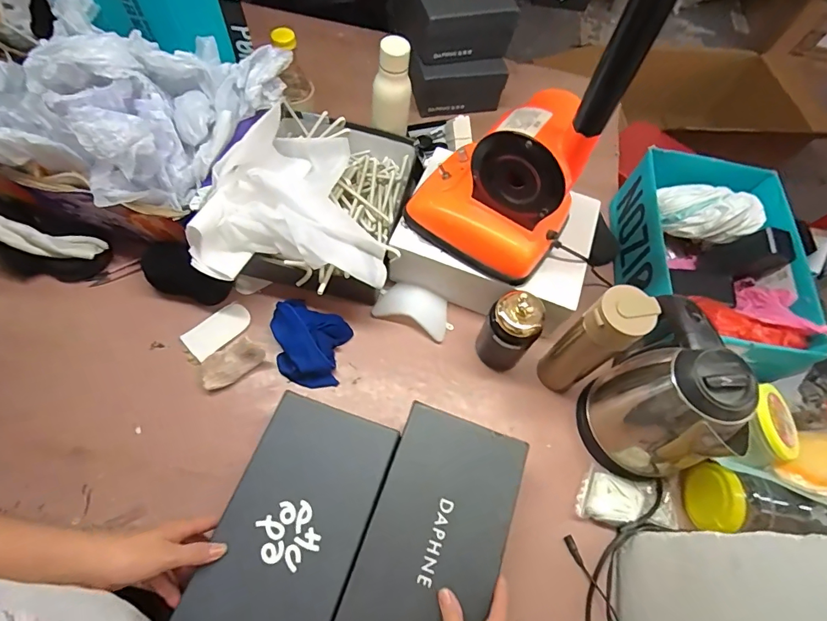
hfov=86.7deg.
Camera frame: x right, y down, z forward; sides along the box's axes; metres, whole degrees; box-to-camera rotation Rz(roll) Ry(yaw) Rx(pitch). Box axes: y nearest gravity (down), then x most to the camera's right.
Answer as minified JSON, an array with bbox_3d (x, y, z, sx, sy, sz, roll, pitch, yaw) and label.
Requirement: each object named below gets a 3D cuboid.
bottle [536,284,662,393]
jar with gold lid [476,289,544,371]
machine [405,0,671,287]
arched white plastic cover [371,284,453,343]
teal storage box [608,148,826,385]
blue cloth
[{"bbox_3d":[0.239,0.051,0.605,0.064,0.240,0.062,1,64,-3],"label":"bottle"},{"bbox_3d":[0.143,0.031,0.650,0.071,0.154,0.072,15,64,4],"label":"jar with gold lid"},{"bbox_3d":[0.118,-0.248,0.477,0.226,0.483,0.160,29,66,10],"label":"machine"},{"bbox_3d":[0.003,-0.003,0.730,0.127,0.023,0.070,21,65,6],"label":"arched white plastic cover"},{"bbox_3d":[0.472,-0.075,0.726,0.245,0.134,0.335,9,64,1],"label":"teal storage box"},{"bbox_3d":[-0.168,0.047,0.684,0.128,0.039,0.130,12,64,2],"label":"blue cloth"}]

